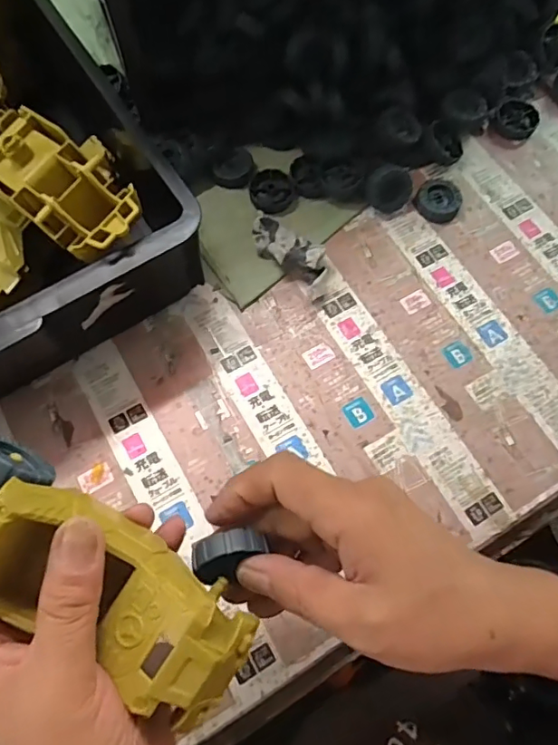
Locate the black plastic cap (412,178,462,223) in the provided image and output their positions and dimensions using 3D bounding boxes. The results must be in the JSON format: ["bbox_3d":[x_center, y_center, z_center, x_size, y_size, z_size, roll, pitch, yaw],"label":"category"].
[{"bbox_3d":[0.142,-0.154,0.470,0.039,0.008,0.040,0,70,1],"label":"black plastic cap"}]

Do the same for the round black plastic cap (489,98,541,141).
[{"bbox_3d":[0.225,-0.238,0.499,0.042,0.012,0.035,-32,73,-10],"label":"round black plastic cap"}]

